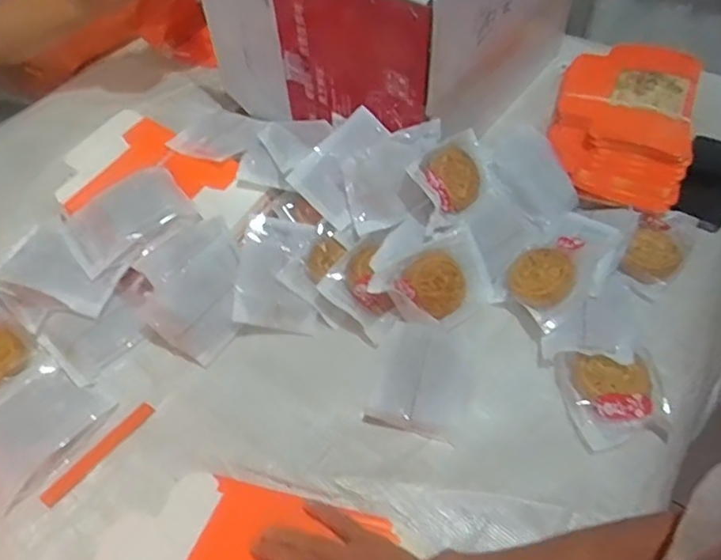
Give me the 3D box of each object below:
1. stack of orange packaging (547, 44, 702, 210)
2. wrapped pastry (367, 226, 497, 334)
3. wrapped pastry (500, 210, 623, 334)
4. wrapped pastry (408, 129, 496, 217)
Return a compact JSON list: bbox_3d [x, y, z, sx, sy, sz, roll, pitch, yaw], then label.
[{"bbox_3d":[0.342,-0.216,0.790,0.168,0.047,0.314,16,54,13],"label":"stack of orange packaging"},{"bbox_3d":[0.077,-0.005,0.638,0.125,0.028,0.080,-12,84,-21],"label":"wrapped pastry"},{"bbox_3d":[0.217,-0.015,0.646,0.129,0.027,0.094,-37,48,-5],"label":"wrapped pastry"},{"bbox_3d":[0.104,-0.111,0.671,0.015,0.079,0.120,-6,24,47],"label":"wrapped pastry"}]

